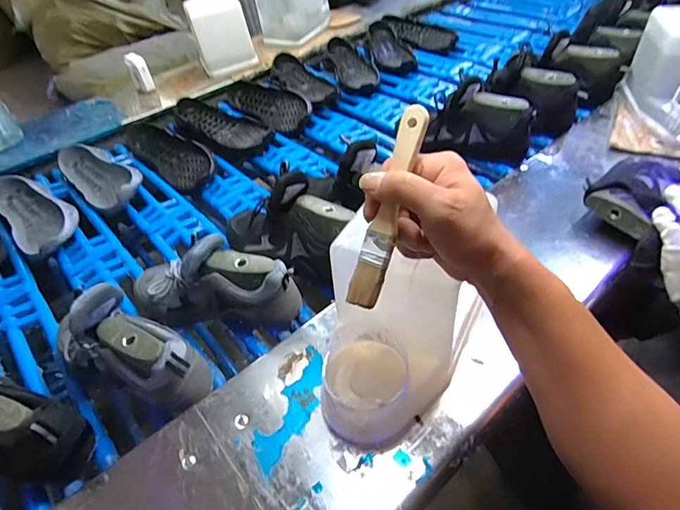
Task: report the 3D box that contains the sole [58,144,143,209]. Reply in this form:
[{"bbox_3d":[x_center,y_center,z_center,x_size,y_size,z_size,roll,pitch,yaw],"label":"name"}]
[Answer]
[{"bbox_3d":[-0.483,-0.163,0.877,0.102,0.040,0.273,-37,51,-28],"label":"sole"}]

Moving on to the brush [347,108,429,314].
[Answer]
[{"bbox_3d":[0.039,-0.037,0.344,0.023,0.009,0.162,18,93,24],"label":"brush"}]

